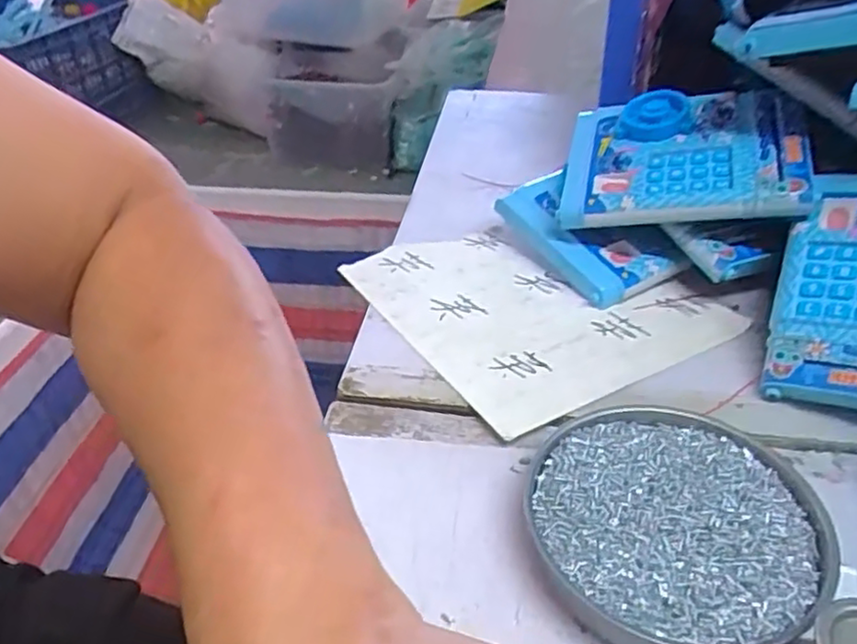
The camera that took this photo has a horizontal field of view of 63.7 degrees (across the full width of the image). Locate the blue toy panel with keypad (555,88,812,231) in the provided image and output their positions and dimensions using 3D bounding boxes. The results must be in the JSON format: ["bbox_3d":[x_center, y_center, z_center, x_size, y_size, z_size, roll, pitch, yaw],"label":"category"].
[{"bbox_3d":[0.176,-0.120,0.491,0.159,0.025,0.118,-2,53,23],"label":"blue toy panel with keypad"}]

